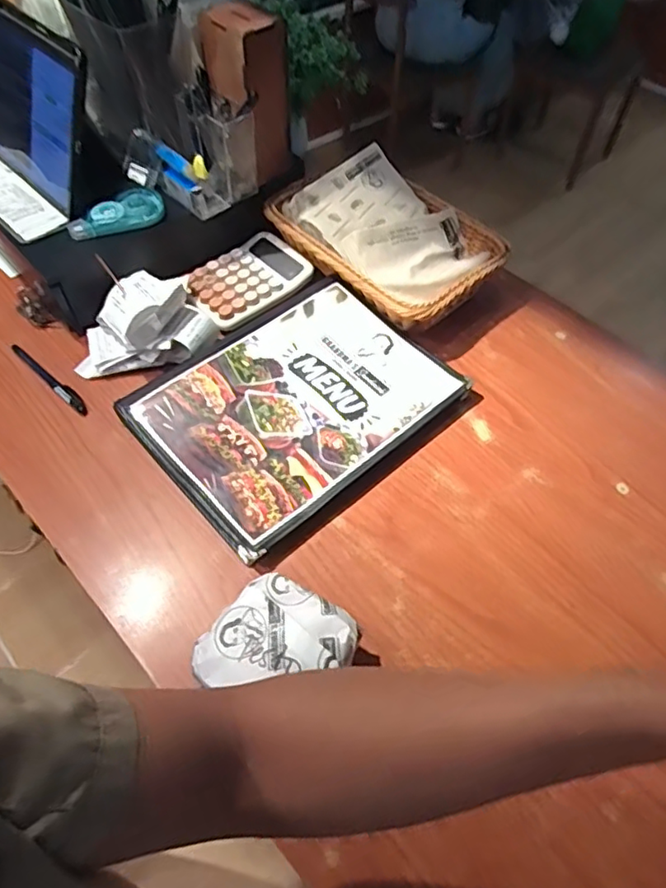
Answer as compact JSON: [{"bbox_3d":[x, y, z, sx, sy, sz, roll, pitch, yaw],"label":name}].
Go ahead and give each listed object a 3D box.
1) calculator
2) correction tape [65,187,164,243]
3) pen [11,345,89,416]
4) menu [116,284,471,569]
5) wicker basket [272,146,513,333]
[{"bbox_3d":[-0.105,-0.207,0.764,0.149,0.023,0.108,-37,63,-24],"label":"calculator"},{"bbox_3d":[-0.254,-0.271,0.712,0.113,0.042,0.017,-27,24,-19],"label":"correction tape"},{"bbox_3d":[-0.323,-0.074,0.690,0.137,0.012,0.013,36,62,22],"label":"pen"},{"bbox_3d":[-0.037,-0.051,0.660,0.314,0.021,0.230,-36,63,-23],"label":"menu"},{"bbox_3d":[0.070,-0.267,0.770,0.201,0.075,0.278,-34,62,-22],"label":"wicker basket"}]

